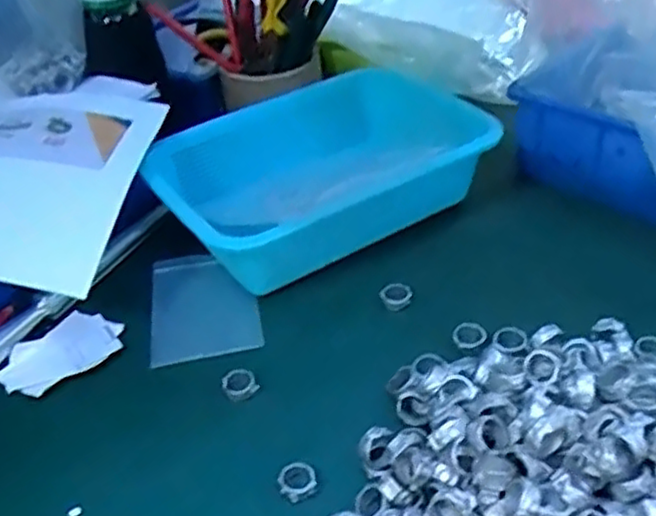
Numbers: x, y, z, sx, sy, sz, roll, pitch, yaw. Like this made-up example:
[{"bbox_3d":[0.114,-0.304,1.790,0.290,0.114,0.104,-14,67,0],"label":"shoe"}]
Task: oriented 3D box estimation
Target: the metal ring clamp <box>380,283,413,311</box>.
[{"bbox_3d":[0.049,0.027,0.519,0.023,0.012,0.023,-6,36,3],"label":"metal ring clamp"}]

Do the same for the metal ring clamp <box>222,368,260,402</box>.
[{"bbox_3d":[-0.058,0.081,0.467,0.021,0.011,0.023,-5,36,4],"label":"metal ring clamp"}]

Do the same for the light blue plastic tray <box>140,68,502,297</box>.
[{"bbox_3d":[-0.015,-0.068,0.602,0.248,0.078,0.190,-24,39,-21],"label":"light blue plastic tray"}]

